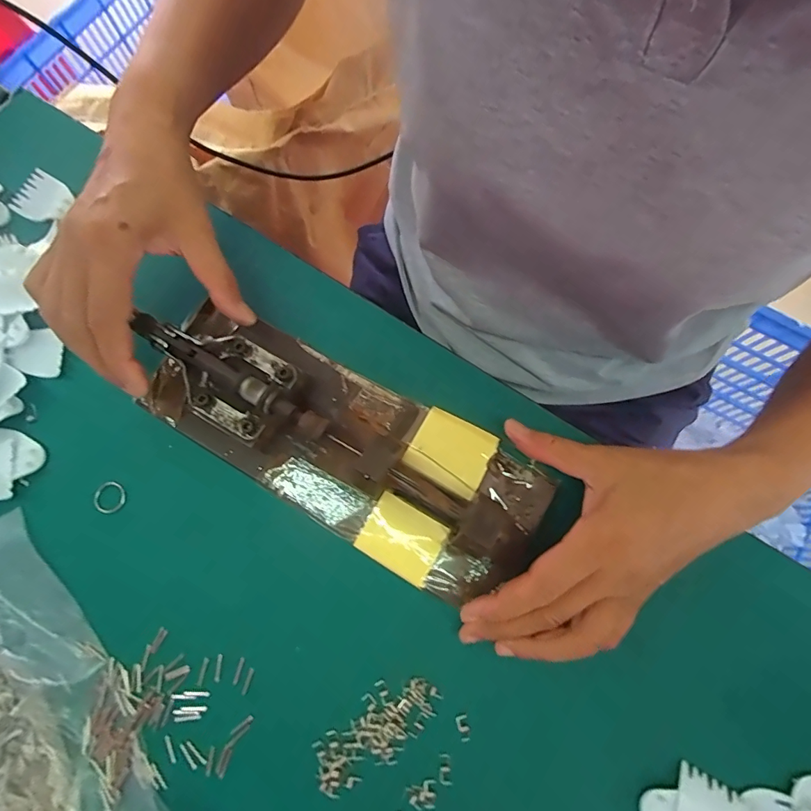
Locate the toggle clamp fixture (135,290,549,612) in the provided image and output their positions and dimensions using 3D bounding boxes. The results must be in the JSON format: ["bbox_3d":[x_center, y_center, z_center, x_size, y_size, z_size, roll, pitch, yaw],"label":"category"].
[{"bbox_3d":[-0.045,0.020,0.284,0.259,0.055,0.100,28,77,6],"label":"toggle clamp fixture"}]

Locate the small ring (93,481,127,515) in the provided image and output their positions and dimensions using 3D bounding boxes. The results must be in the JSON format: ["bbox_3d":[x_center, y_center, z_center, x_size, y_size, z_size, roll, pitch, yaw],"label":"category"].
[{"bbox_3d":[-0.204,0.064,0.310,0.020,0.006,0.022,0,76,0],"label":"small ring"}]

